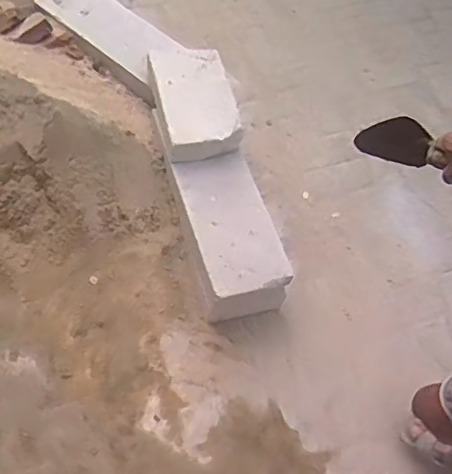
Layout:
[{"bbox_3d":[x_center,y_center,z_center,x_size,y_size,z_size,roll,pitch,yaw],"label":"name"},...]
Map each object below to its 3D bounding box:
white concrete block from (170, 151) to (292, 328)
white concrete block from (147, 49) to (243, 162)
[{"bbox_3d":[0.009,-0.001,1.414,0.218,0.169,0.401,-11,61,-10],"label":"white concrete block"},{"bbox_3d":[-0.082,-0.368,1.509,0.214,0.085,0.333,-9,60,-9],"label":"white concrete block"}]

